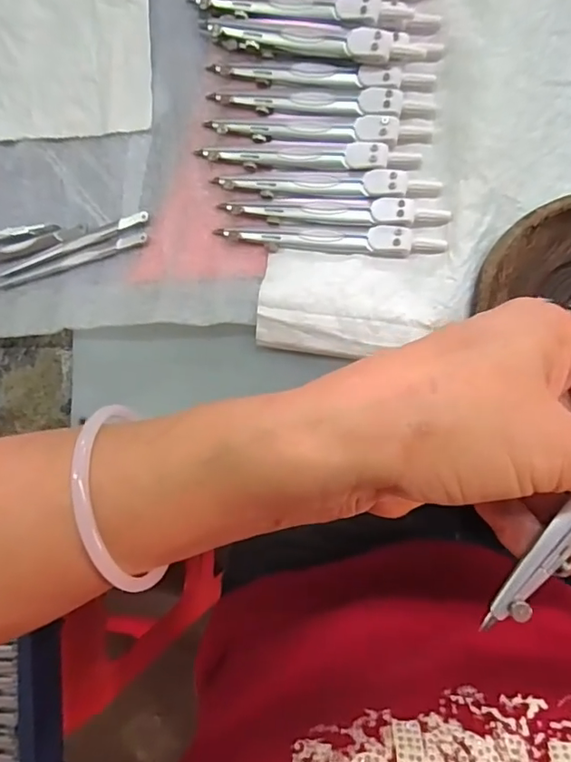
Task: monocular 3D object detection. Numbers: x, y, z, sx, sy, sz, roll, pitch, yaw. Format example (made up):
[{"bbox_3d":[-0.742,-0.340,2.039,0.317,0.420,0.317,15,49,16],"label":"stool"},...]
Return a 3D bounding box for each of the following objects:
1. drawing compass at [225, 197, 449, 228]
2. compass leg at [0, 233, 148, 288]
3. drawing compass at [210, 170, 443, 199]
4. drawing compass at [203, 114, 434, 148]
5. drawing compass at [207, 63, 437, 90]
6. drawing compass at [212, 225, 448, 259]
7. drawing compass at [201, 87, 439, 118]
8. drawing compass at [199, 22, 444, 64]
[{"bbox_3d":[0.026,-0.096,0.302,0.127,0.009,0.015,4,92,9],"label":"drawing compass"},{"bbox_3d":[-0.135,-0.074,0.330,0.104,0.004,0.008,-15,89,9],"label":"compass leg"},{"bbox_3d":[0.022,-0.112,0.304,0.127,0.007,0.014,4,92,9],"label":"drawing compass"},{"bbox_3d":[0.018,-0.144,0.305,0.128,0.007,0.016,8,93,8],"label":"drawing compass"},{"bbox_3d":[0.019,-0.175,0.304,0.128,0.007,0.013,9,93,8],"label":"drawing compass"},{"bbox_3d":[0.024,-0.080,0.302,0.127,0.008,0.015,4,92,9],"label":"drawing compass"},{"bbox_3d":[0.020,-0.159,0.305,0.127,0.007,0.015,7,93,8],"label":"drawing compass"},{"bbox_3d":[0.018,-0.189,0.299,0.135,0.015,0.016,11,93,8],"label":"drawing compass"}]

